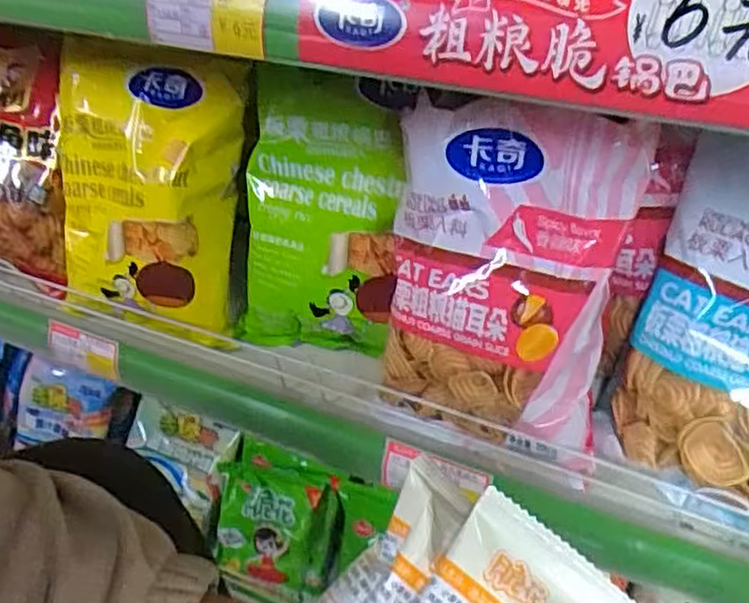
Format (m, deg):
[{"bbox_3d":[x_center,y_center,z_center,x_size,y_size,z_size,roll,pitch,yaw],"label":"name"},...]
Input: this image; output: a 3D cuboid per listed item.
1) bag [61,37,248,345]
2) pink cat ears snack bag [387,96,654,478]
[{"bbox_3d":[-0.166,-0.079,0.514,0.136,0.191,0.055,11,13,9],"label":"bag"},{"bbox_3d":[0.070,-0.017,0.408,0.135,0.186,0.050,14,19,22],"label":"pink cat ears snack bag"}]

